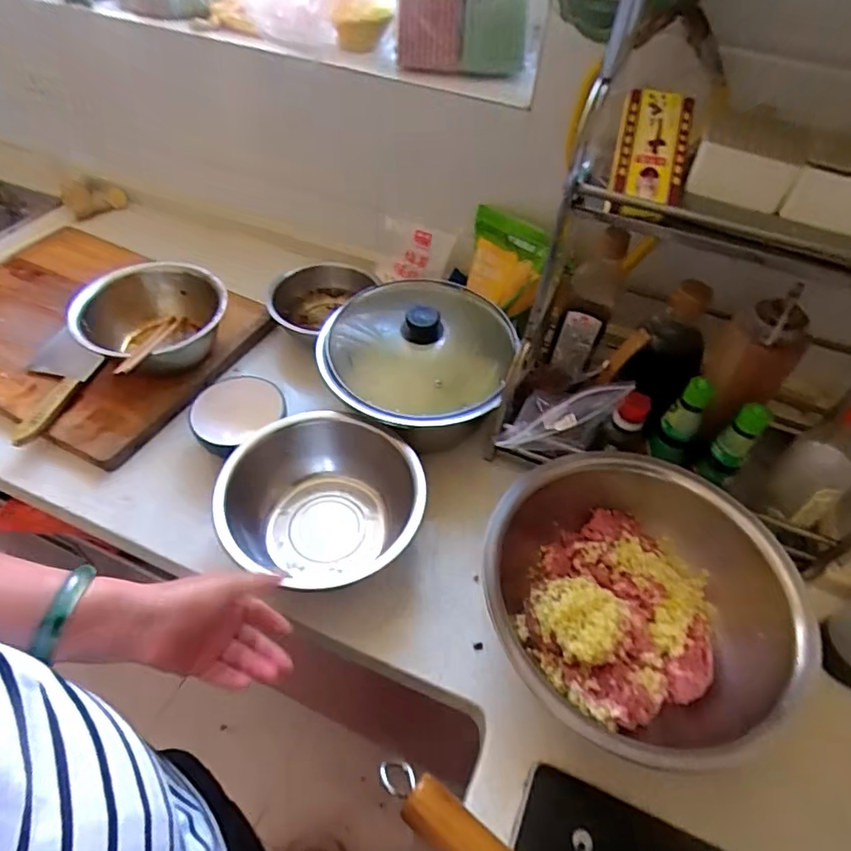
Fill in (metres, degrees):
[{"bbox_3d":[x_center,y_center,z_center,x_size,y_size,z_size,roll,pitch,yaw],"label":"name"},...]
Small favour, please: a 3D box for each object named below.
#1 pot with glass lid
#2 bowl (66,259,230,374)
[{"bbox_3d":[-0.014,-0.083,0.741,0.239,0.162,0.249,2,50,-2],"label":"pot with glass lid"},{"bbox_3d":[-0.369,-0.142,0.768,0.181,0.090,0.168,2,50,-2],"label":"bowl"}]

